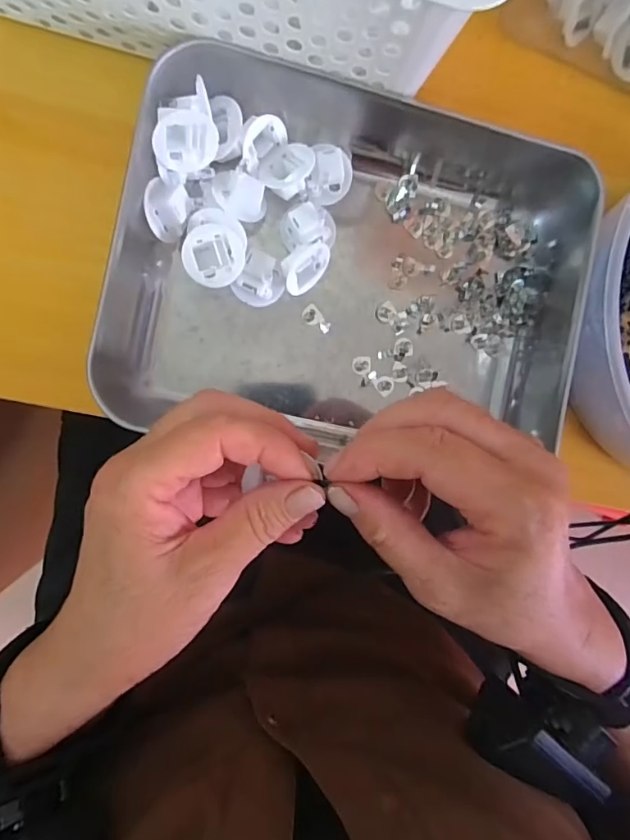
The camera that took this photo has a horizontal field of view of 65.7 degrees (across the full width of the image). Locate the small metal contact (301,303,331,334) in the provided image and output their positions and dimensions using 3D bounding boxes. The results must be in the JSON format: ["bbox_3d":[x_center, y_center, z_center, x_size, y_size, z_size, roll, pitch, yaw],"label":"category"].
[{"bbox_3d":[0.001,-0.060,0.295,0.011,0.004,0.019,-42,97,-5],"label":"small metal contact"}]

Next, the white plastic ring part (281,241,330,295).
[{"bbox_3d":[-0.006,-0.089,0.283,0.032,0.028,0.012,-45,62,-9],"label":"white plastic ring part"}]

